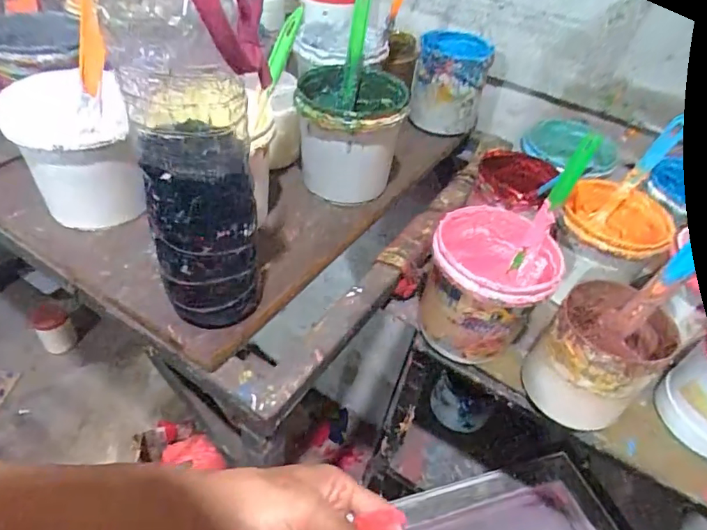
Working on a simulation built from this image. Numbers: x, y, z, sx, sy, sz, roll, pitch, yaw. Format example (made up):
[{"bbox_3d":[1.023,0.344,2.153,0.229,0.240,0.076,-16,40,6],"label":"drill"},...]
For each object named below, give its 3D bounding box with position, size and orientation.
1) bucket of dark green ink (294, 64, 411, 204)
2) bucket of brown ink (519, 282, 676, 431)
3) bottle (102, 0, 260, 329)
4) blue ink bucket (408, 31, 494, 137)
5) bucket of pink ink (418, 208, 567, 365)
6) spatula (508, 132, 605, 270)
[{"bbox_3d":[-0.006,-0.157,0.597,0.119,0.118,0.126,-2,44,-11],"label":"bucket of dark green ink"},{"bbox_3d":[0.243,0.092,0.488,0.102,0.111,0.114,32,48,24],"label":"bucket of brown ink"},{"bbox_3d":[-0.109,-0.073,0.355,0.087,0.290,0.070,-9,45,-17],"label":"bottle"},{"bbox_3d":[0.142,-0.266,0.732,0.103,0.124,0.095,4,43,-4],"label":"blue ink bucket"},{"bbox_3d":[0.143,0.021,0.534,0.117,0.122,0.129,21,44,14],"label":"bucket of pink ink"},{"bbox_3d":[0.207,-0.060,0.507,0.018,0.155,0.014,35,20,26],"label":"spatula"}]

